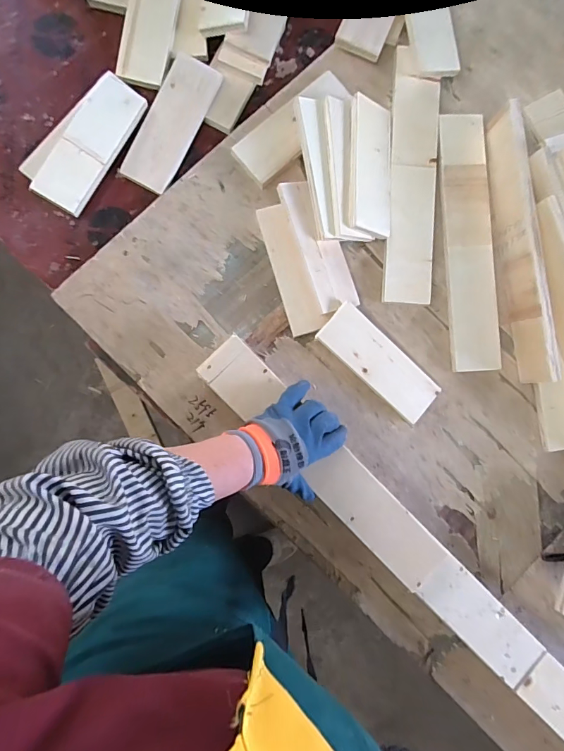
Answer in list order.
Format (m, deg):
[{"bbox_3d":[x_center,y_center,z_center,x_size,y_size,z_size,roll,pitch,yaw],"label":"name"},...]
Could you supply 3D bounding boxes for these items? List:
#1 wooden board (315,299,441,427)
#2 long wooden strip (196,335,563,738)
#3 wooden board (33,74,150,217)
[{"bbox_3d":[0.147,-0.017,0.592,0.200,0.009,0.072,42,84,-8],"label":"wooden board"},{"bbox_3d":[0.311,0.370,0.533,1.135,0.034,0.070,45,84,-1],"label":"long wooden strip"},{"bbox_3d":[-0.272,-0.331,0.569,0.073,0.009,0.202,30,84,-9],"label":"wooden board"}]

